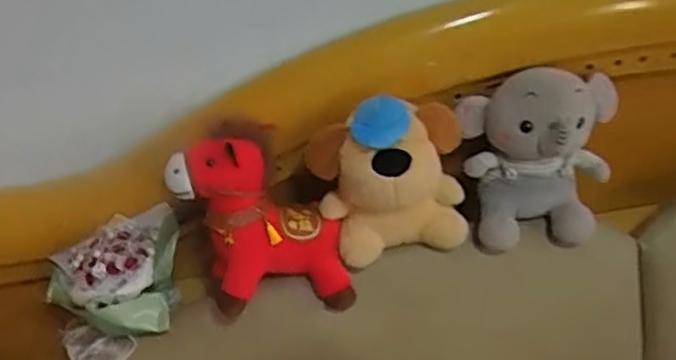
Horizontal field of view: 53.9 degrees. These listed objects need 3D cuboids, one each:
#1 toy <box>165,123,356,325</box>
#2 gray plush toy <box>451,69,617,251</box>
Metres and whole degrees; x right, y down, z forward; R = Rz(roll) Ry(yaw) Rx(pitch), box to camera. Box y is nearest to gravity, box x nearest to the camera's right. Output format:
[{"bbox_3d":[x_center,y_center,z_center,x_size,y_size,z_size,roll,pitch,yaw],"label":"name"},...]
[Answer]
[{"bbox_3d":[-0.101,0.058,0.848,0.176,0.267,0.110,-19,10,-15],"label":"toy"},{"bbox_3d":[0.260,-0.027,0.853,0.208,0.220,0.082,-8,36,-4],"label":"gray plush toy"}]

